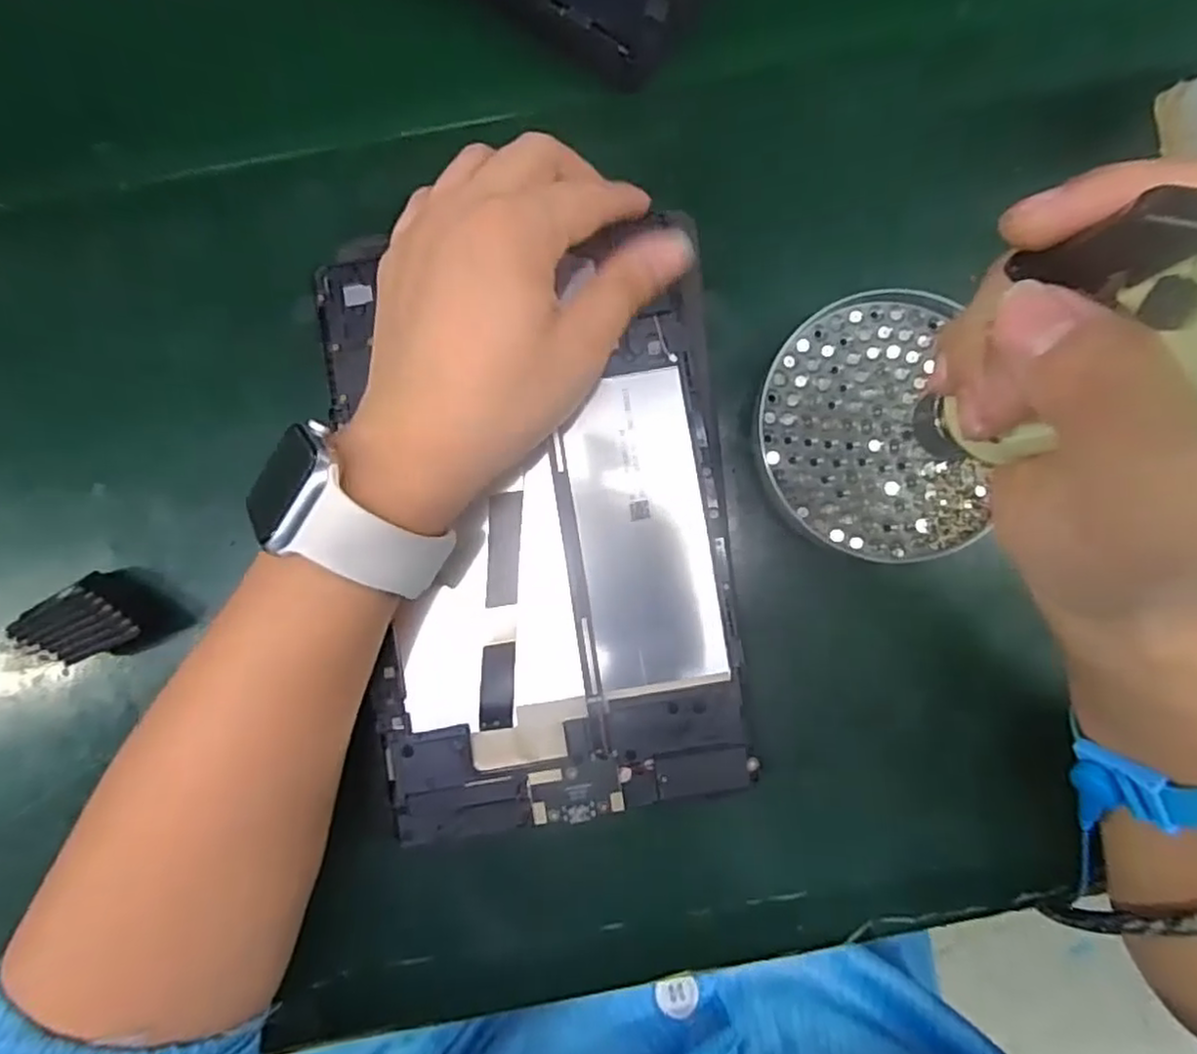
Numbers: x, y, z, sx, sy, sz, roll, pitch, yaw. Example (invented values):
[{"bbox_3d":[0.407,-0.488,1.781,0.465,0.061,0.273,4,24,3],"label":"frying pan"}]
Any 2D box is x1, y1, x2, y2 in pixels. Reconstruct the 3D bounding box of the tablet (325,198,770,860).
[{"bbox_3d":[-0.022,0.000,0.287,0.153,0.012,0.233,-9,87,2],"label":"tablet"}]

